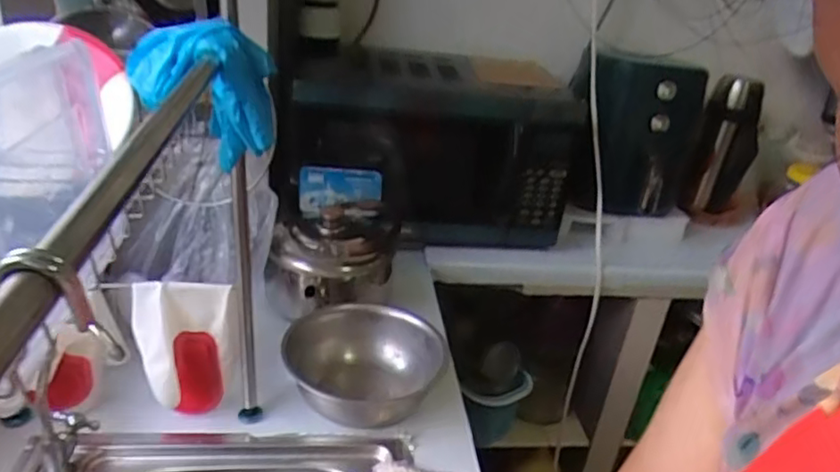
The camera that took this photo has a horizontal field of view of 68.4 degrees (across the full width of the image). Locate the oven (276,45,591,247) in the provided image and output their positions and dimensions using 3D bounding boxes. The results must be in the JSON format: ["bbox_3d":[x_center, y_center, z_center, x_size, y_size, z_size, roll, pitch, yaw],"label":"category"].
[{"bbox_3d":[0.000,-0.170,1.168,0.503,0.320,0.327,-2,28,-18],"label":"oven"}]

